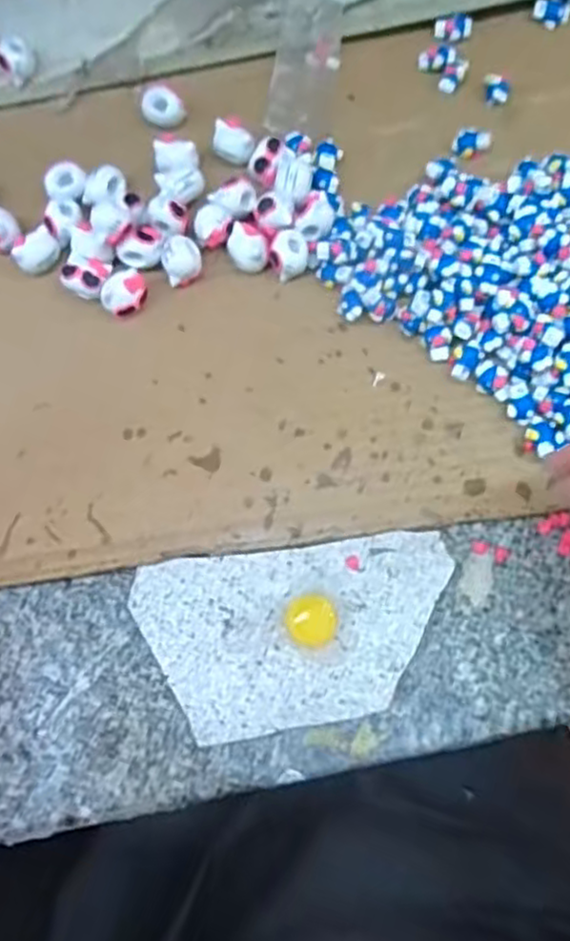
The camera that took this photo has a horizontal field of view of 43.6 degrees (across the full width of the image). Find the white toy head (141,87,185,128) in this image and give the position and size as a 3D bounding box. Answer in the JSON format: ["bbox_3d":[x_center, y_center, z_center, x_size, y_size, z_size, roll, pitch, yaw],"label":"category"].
[{"bbox_3d":[-0.075,-0.223,0.438,0.024,0.016,0.019,-3,72,3],"label":"white toy head"}]

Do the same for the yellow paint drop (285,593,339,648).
[{"bbox_3d":[0.013,0.074,0.353,0.025,0.004,0.024,-1,72,3],"label":"yellow paint drop"}]

